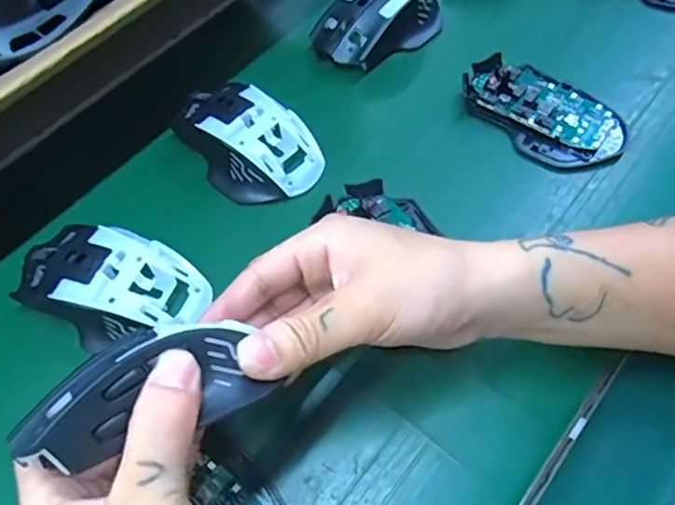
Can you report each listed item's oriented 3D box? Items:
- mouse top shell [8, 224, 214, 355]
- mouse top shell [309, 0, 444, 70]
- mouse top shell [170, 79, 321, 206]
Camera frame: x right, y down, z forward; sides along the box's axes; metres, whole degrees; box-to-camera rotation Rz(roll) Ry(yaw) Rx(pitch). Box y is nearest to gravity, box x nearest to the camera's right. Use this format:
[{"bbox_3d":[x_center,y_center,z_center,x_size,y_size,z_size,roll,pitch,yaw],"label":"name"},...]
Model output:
[{"bbox_3d":[-0.134,0.017,0.352,0.106,0.030,0.067,22,63,13],"label":"mouse top shell"},{"bbox_3d":[0.033,-0.186,0.468,0.108,0.032,0.061,-27,63,-14],"label":"mouse top shell"},{"bbox_3d":[-0.064,-0.078,0.408,0.105,0.033,0.066,36,67,19],"label":"mouse top shell"}]

